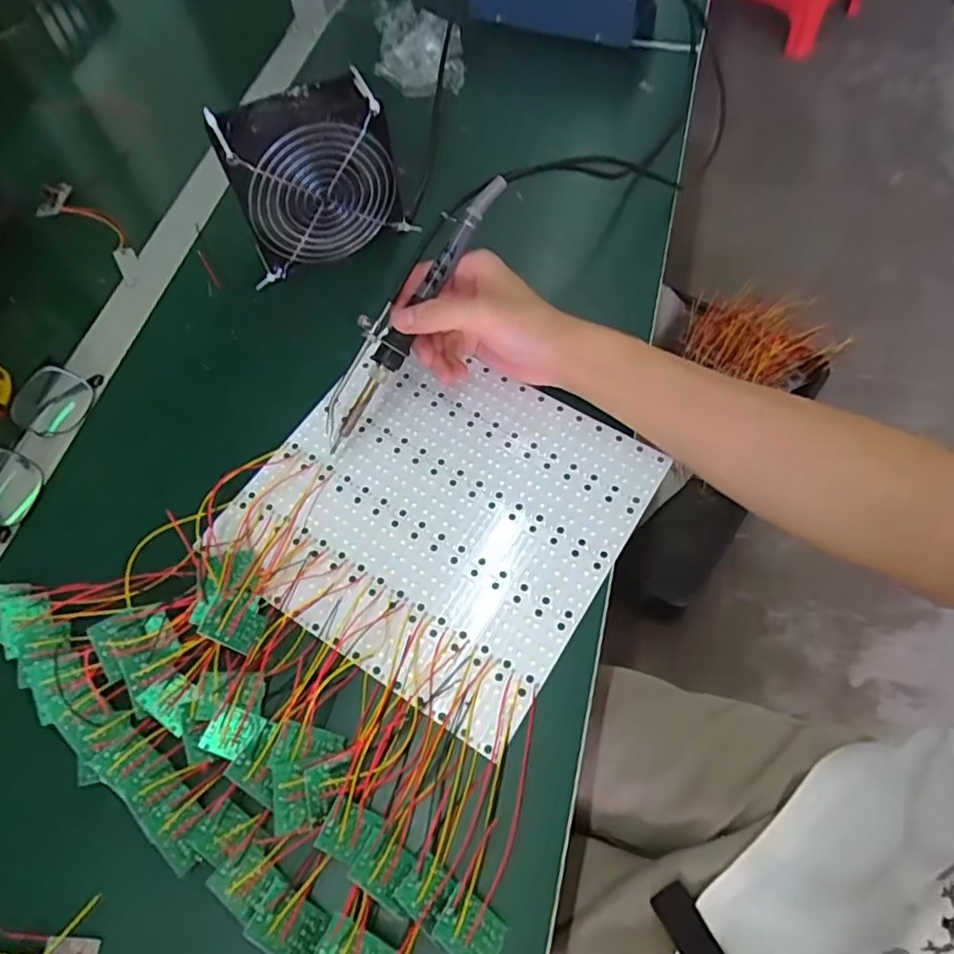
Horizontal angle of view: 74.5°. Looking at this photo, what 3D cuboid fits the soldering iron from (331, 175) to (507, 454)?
[{"bbox_3d":[-0.042,-0.109,0.425,0.018,0.015,0.211,32,94,16],"label":"soldering iron"}]

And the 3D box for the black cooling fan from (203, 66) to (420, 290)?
[{"bbox_3d":[-0.122,-0.223,0.490,0.127,0.135,0.052,-17,64,-8],"label":"black cooling fan"}]

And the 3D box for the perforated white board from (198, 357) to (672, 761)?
[{"bbox_3d":[-0.026,0.019,0.423,0.231,0.009,0.221,30,67,15],"label":"perforated white board"}]

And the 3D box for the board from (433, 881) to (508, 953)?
[{"bbox_3d":[-0.003,0.225,0.311,0.034,0.005,0.026,44,51,0],"label":"board"}]

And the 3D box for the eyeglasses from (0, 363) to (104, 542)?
[{"bbox_3d":[-0.323,-0.025,0.451,0.042,0.026,0.132,11,63,6],"label":"eyeglasses"}]

